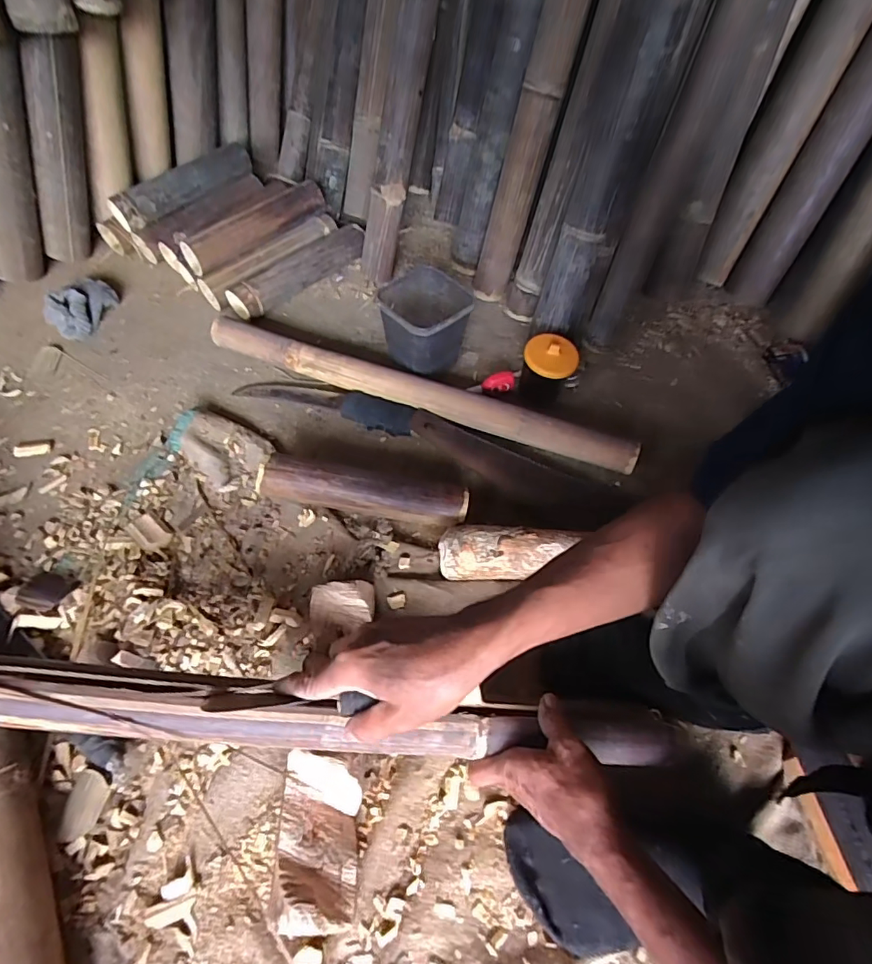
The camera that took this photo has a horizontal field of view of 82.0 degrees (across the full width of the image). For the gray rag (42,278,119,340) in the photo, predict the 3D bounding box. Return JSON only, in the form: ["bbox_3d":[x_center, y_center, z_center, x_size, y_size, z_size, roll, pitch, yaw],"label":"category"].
[{"bbox_3d":[-0.577,-0.287,0.824,0.074,0.050,0.112,36,64,18],"label":"gray rag"}]

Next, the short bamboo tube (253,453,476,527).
[{"bbox_3d":[-0.092,0.014,0.652,0.263,0.055,0.047,9,59,3],"label":"short bamboo tube"}]

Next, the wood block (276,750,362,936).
[{"bbox_3d":[-0.104,0.314,0.447,0.067,0.053,0.129,-2,59,-4],"label":"wood block"}]

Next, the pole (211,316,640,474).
[{"bbox_3d":[-0.034,-0.133,0.750,0.659,0.053,0.043,18,59,8],"label":"pole"}]

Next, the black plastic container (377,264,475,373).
[{"bbox_3d":[-0.019,-0.231,0.773,0.117,0.125,0.117,-34,66,-22],"label":"black plastic container"}]

